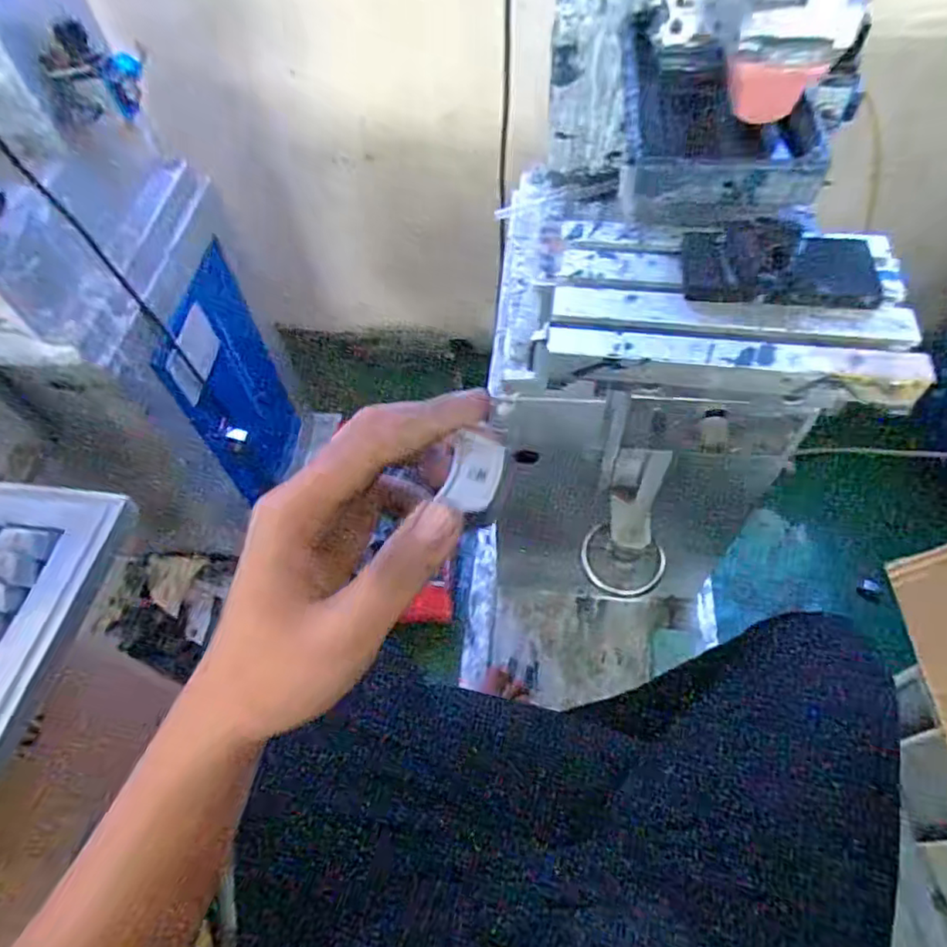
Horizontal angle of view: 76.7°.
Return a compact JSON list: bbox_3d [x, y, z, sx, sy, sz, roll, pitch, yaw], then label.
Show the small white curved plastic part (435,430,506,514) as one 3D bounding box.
[{"bbox_3d":[0.000,0.000,0.215,0.018,0.005,0.032,13,59,12],"label":"small white curved plastic part"}]

